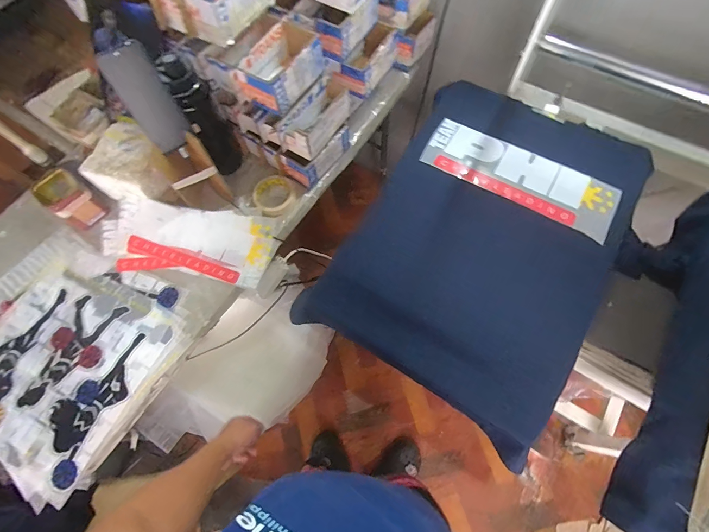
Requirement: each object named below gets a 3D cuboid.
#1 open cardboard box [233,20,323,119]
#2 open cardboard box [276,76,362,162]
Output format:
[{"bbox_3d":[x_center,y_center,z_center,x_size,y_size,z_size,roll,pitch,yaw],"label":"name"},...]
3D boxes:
[{"bbox_3d":[-0.144,-0.400,0.682,0.105,0.075,0.190,28,72,13],"label":"open cardboard box"},{"bbox_3d":[-0.078,-0.324,0.740,0.071,0.078,0.184,31,72,14],"label":"open cardboard box"}]

